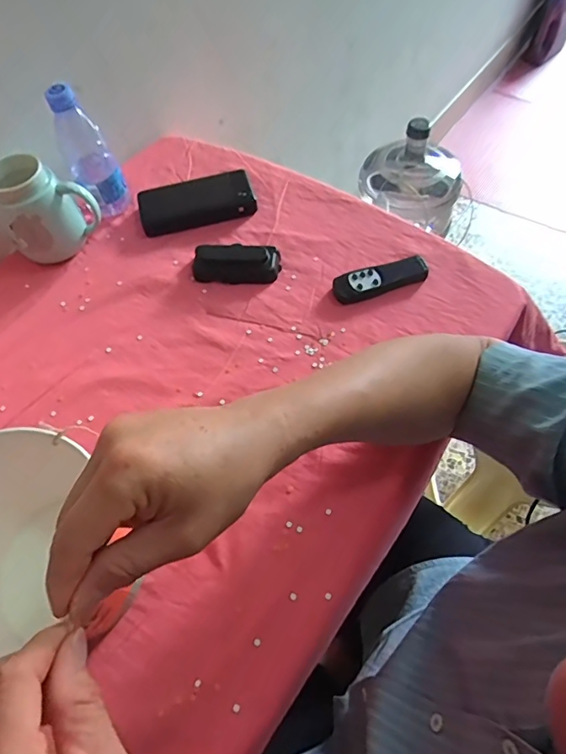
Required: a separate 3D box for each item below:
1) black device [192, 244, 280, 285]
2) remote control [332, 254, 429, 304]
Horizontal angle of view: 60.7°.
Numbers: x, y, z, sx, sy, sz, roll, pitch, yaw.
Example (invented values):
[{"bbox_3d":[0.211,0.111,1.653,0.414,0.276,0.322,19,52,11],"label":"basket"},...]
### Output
[{"bbox_3d":[-0.059,-0.142,0.603,0.106,0.022,0.049,4,60,6],"label":"black device"},{"bbox_3d":[0.119,-0.121,0.578,0.122,0.019,0.039,-21,61,-9],"label":"remote control"}]

